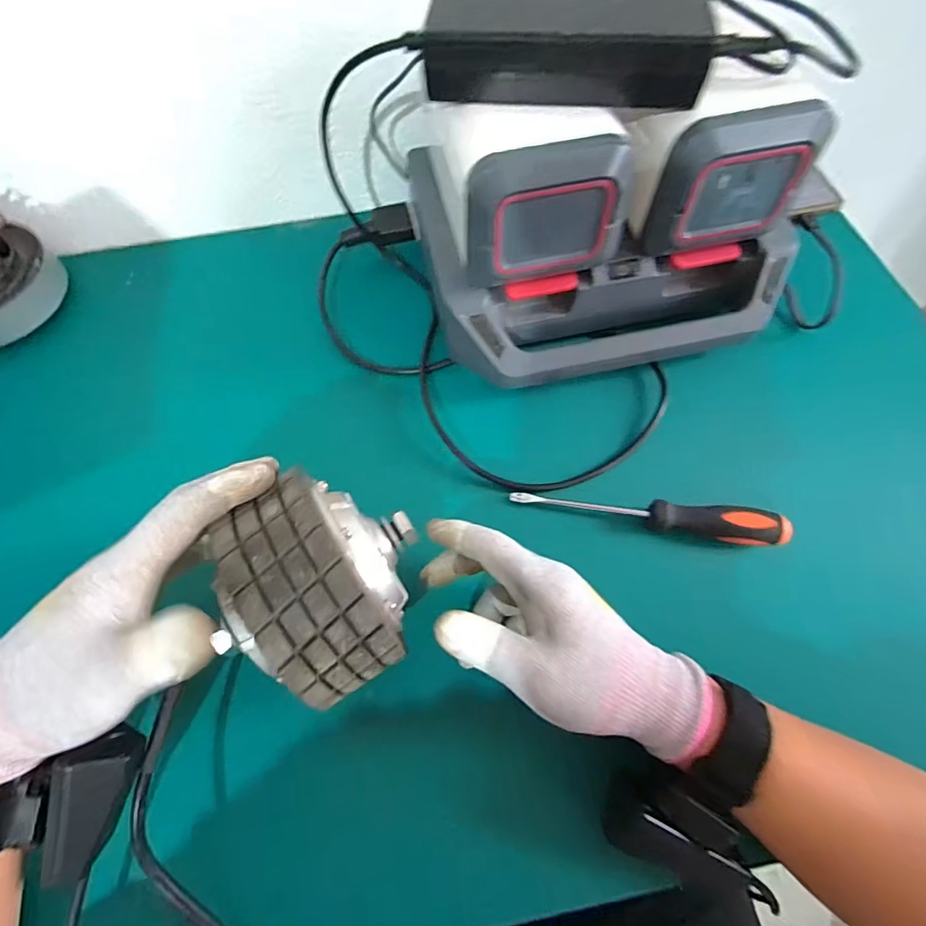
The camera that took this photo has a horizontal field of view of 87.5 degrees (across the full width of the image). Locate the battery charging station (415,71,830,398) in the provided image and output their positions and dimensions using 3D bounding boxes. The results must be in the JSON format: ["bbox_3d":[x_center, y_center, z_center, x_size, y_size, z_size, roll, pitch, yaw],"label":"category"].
[{"bbox_3d":[0.109,-0.183,0.383,0.281,0.176,0.183,-11,64,-4],"label":"battery charging station"}]

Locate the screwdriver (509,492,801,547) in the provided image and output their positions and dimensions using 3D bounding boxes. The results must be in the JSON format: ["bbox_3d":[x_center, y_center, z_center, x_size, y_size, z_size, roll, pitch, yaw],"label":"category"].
[{"bbox_3d":[0.131,0.037,0.348,0.187,0.029,0.021,7,64,5],"label":"screwdriver"}]

